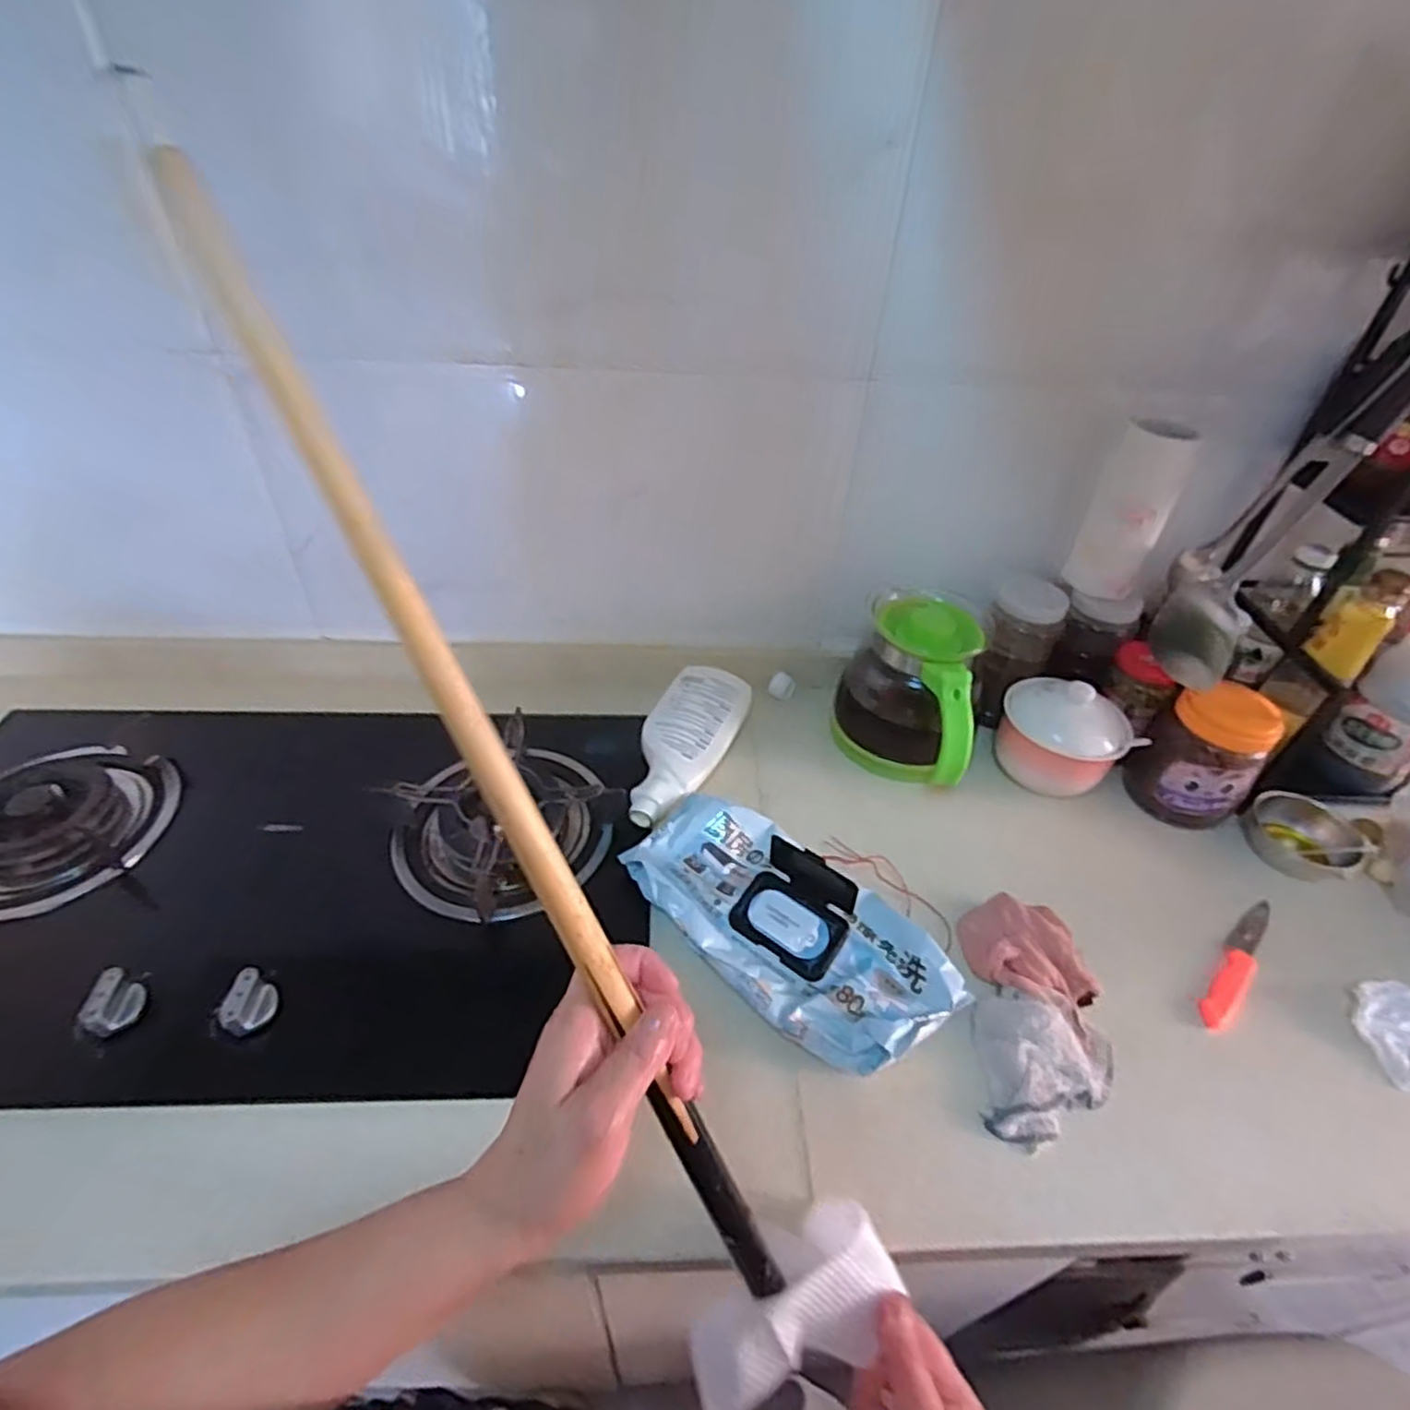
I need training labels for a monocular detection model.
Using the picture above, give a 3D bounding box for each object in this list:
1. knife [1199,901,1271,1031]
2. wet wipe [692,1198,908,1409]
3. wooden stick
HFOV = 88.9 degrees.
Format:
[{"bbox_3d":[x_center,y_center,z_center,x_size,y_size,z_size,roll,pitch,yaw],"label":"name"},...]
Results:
[{"bbox_3d":[0.478,0.228,0.640,0.026,0.009,0.169,34,49,30],"label":"knife"},{"bbox_3d":[0.058,0.372,0.400,0.138,0.089,0.101,-24,48,-28],"label":"wet wipe"},{"bbox_3d":[-0.065,0.075,0.308,0.012,0.546,0.017,-1,28,48],"label":"wooden stick"}]

